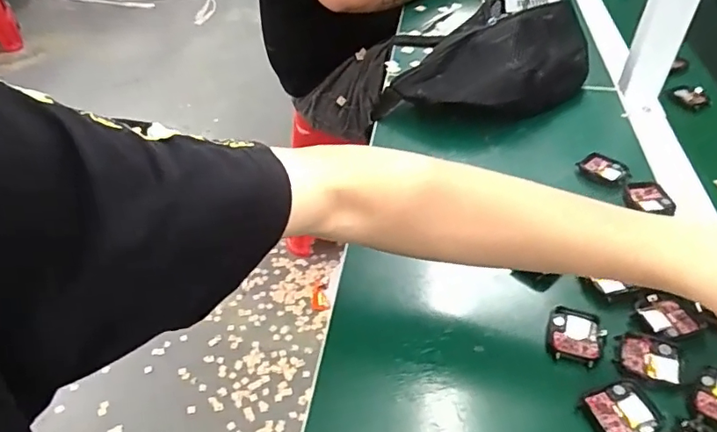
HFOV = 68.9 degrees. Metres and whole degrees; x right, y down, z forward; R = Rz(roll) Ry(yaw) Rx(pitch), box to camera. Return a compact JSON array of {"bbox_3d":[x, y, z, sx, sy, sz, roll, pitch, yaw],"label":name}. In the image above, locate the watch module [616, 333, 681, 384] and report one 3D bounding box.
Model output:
[{"bbox_3d":[0.206,0.099,0.370,0.038,0.004,0.035,12,43,13],"label":"watch module"}]

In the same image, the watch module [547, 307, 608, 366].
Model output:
[{"bbox_3d":[0.160,0.087,0.384,0.036,0.004,0.044,13,44,15],"label":"watch module"}]

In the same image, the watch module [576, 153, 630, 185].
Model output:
[{"bbox_3d":[0.254,-0.049,0.538,0.050,0.011,0.033,32,51,31],"label":"watch module"}]

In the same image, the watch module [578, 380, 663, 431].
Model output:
[{"bbox_3d":[0.173,0.127,0.339,0.044,0.006,0.036,-14,44,-15],"label":"watch module"}]

